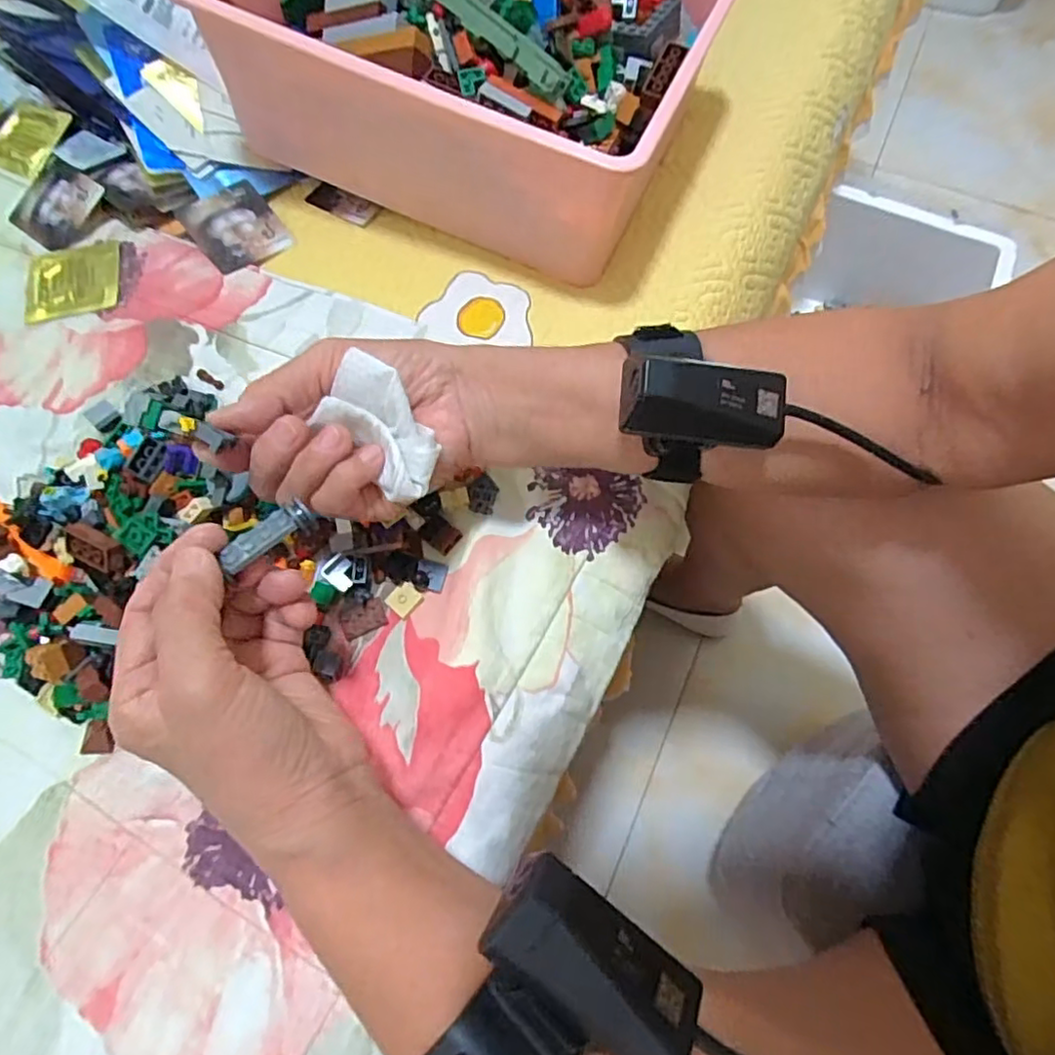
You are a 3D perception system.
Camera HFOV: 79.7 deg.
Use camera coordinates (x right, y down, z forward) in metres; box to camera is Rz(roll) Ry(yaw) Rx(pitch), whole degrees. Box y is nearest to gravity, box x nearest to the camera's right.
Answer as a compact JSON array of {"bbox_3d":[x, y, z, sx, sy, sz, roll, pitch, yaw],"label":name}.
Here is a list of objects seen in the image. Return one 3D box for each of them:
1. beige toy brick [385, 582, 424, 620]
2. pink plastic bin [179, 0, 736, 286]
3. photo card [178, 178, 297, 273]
[{"bbox_3d":[-0.067,0.039,0.345,0.015,0.004,0.016,40,72,15],"label":"beige toy brick"},{"bbox_3d":[-0.037,-0.338,0.448,0.315,0.120,0.243,22,68,9],"label":"pink plastic bin"},{"bbox_3d":[-0.212,-0.220,0.457,0.058,0.009,0.069,-37,72,-15],"label":"photo card"}]

